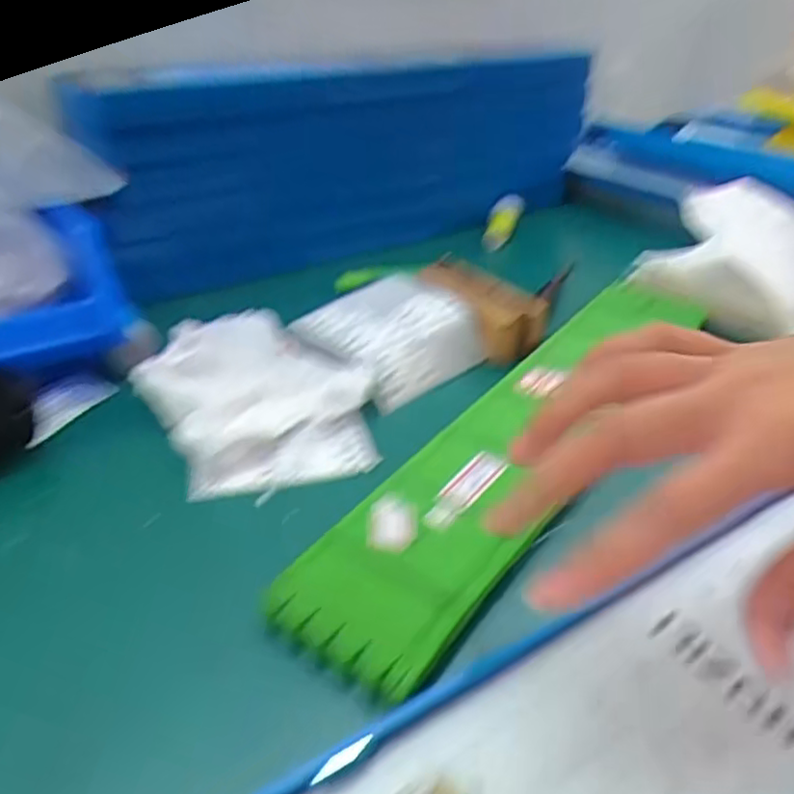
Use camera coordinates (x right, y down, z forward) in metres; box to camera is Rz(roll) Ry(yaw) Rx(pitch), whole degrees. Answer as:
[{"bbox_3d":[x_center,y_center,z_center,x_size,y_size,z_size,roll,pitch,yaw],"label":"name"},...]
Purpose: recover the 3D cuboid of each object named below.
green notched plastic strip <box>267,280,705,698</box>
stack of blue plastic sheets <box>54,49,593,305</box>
[{"bbox_3d":[0.076,0.005,0.346,0.069,0.011,0.351,23,40,28],"label":"green notched plastic strip"},{"bbox_3d":[-0.010,-0.186,0.533,0.446,0.146,0.033,-20,45,-30],"label":"stack of blue plastic sheets"}]

